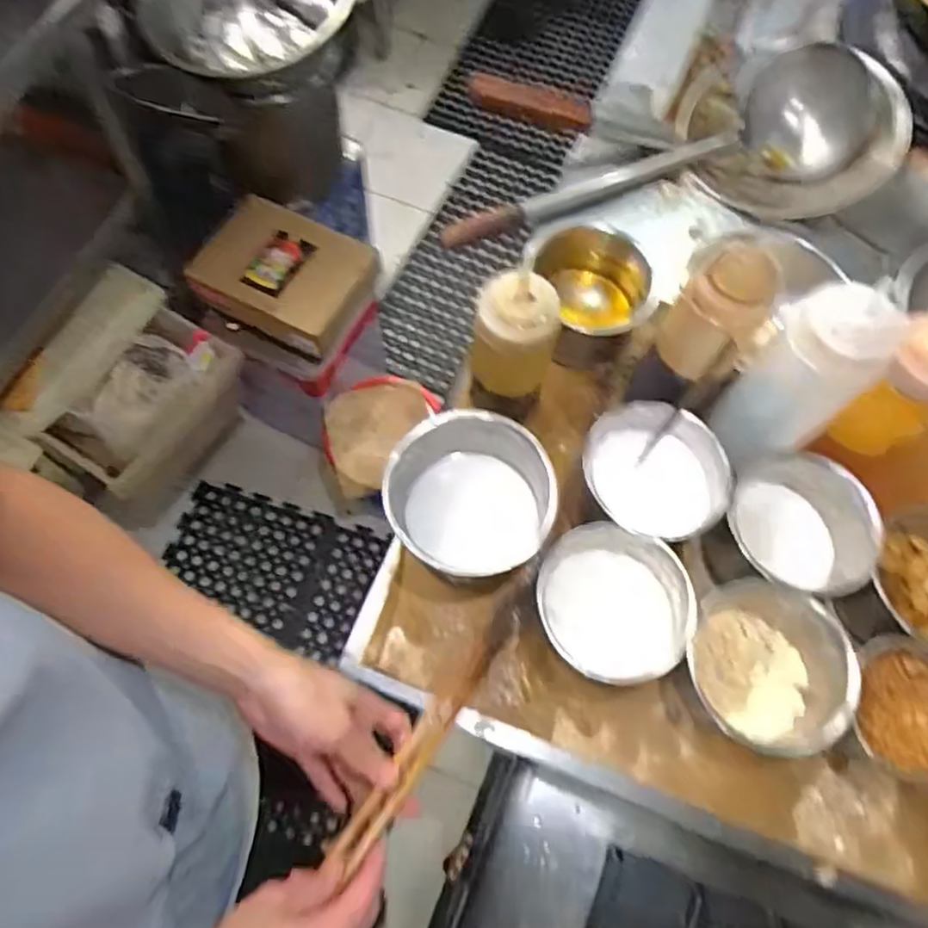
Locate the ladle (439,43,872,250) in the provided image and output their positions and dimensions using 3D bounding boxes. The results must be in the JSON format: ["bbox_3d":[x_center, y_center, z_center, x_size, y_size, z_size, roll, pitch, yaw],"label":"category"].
[{"bbox_3d":[0.209,-0.347,0.765,0.497,0.094,0.150,-11,69,-7],"label":"ladle"}]

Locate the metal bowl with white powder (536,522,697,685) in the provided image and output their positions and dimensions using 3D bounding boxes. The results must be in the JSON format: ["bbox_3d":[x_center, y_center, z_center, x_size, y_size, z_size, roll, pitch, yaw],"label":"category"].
[{"bbox_3d":[0.122,0.119,0.575,0.113,0.075,0.122,1,68,-2],"label":"metal bowl with white powder"}]

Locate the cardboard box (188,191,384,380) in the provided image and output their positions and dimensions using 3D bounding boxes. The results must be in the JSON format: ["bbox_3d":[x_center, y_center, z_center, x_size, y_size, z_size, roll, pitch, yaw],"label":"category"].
[{"bbox_3d":[-0.301,-0.302,1.198,0.286,0.127,0.214,29,70,9],"label":"cardboard box"}]

